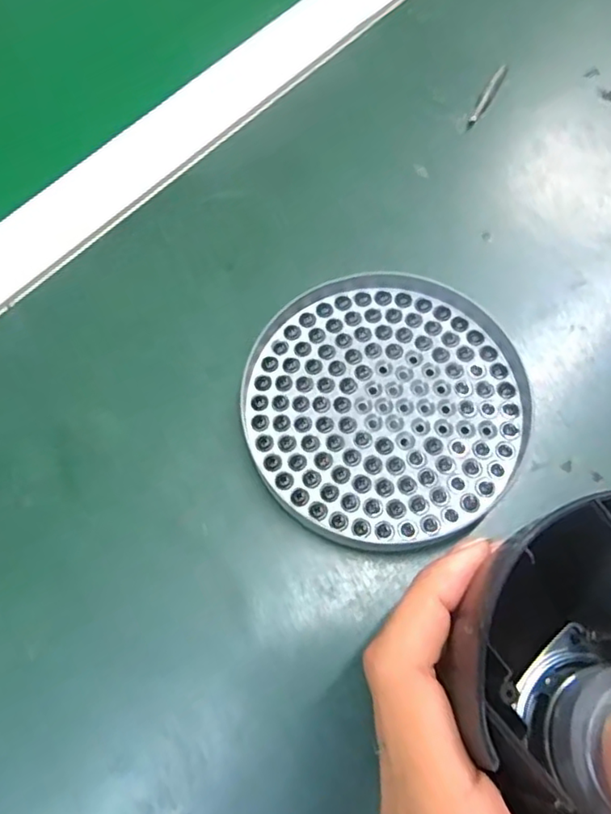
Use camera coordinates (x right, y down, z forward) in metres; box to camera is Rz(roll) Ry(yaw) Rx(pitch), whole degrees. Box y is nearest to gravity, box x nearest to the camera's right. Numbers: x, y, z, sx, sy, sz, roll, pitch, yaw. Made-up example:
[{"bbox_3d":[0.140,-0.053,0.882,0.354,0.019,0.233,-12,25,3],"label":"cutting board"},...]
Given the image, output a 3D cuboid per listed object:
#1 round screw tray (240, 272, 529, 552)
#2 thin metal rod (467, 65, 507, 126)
[{"bbox_3d":[0.031,-0.001,0.256,0.110,0.018,0.112,0,71,-1],"label":"round screw tray"},{"bbox_3d":[0.096,-0.165,0.325,0.006,0.004,0.042,28,73,9],"label":"thin metal rod"}]

